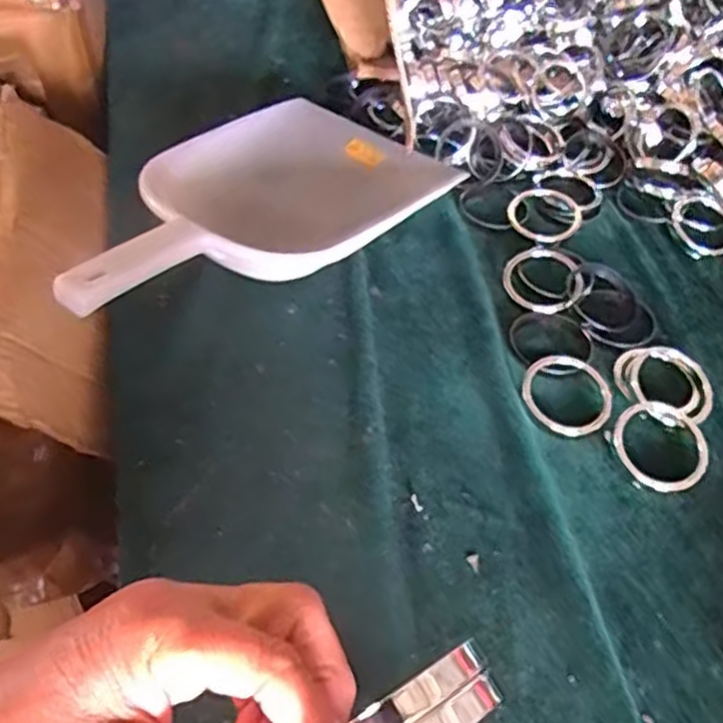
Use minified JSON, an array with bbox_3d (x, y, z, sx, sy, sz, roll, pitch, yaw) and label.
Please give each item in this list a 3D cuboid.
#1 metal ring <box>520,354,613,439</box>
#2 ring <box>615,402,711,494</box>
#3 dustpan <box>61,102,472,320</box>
[{"bbox_3d":[0.157,0.026,0.540,0.061,0.007,0.066,-3,72,9],"label":"metal ring"},{"bbox_3d":[0.218,0.060,0.510,0.060,0.015,0.066,3,50,-3],"label":"ring"},{"bbox_3d":[-0.081,-0.122,0.600,0.208,0.068,0.388,26,40,16],"label":"dustpan"}]

